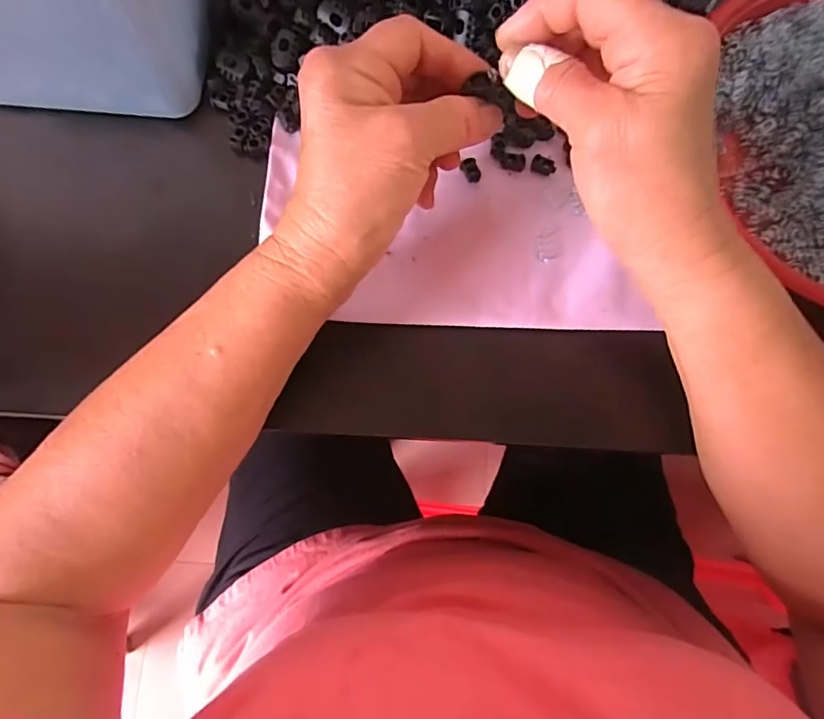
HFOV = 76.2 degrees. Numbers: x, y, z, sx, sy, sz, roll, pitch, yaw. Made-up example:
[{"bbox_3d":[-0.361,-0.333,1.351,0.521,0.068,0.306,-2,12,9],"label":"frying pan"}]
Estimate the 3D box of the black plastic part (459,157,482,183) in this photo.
[{"bbox_3d":[0.037,-0.118,0.327,0.010,0.005,0.014,-31,79,-7],"label":"black plastic part"}]

